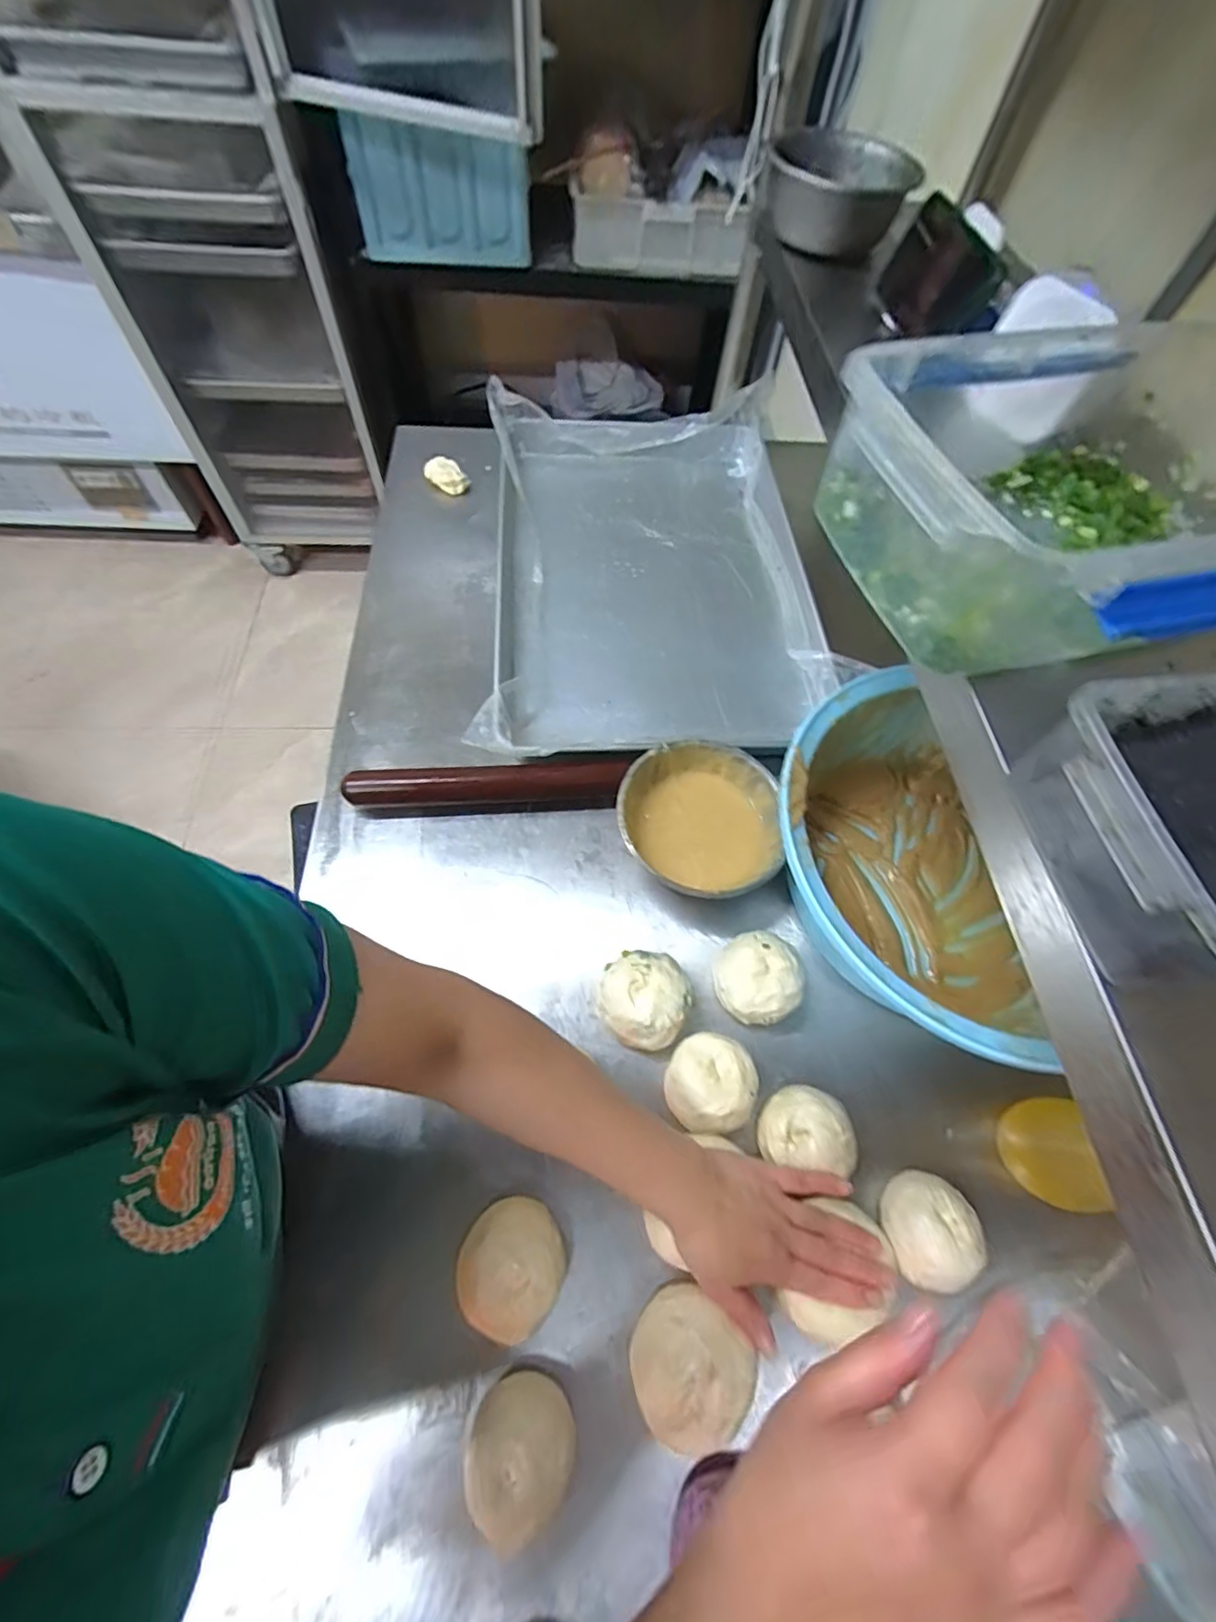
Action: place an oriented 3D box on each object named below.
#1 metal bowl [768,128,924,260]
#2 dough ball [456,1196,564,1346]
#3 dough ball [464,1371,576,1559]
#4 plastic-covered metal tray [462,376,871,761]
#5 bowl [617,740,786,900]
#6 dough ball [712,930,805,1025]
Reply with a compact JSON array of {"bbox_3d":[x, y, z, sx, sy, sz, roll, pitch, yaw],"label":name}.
[{"bbox_3d":[0.240,-0.655,0.610,0.138,0.063,0.107,14,63,3],"label":"metal bowl"},{"bbox_3d":[-0.071,0.334,0.423,0.071,0.046,0.078,1,62,-2],"label":"dough ball"},{"bbox_3d":[-0.057,0.424,0.372,0.066,0.044,0.075,4,62,-1],"label":"dough ball"},{"bbox_3d":[0.048,-0.331,0.757,0.421,0.072,0.614,-6,63,-6],"label":"plastic-covered metal tray"},{"bbox_3d":[0.092,0.014,0.585,0.163,0.067,0.154,8,62,2],"label":"bowl"},{"bbox_3d":[0.137,0.154,0.527,0.079,0.045,0.075,1,62,-2],"label":"dough ball"}]

